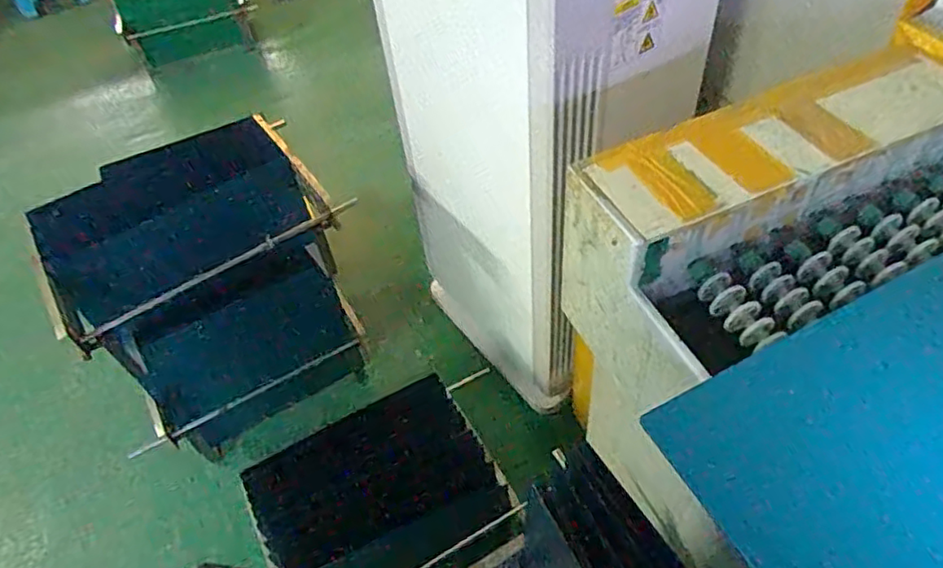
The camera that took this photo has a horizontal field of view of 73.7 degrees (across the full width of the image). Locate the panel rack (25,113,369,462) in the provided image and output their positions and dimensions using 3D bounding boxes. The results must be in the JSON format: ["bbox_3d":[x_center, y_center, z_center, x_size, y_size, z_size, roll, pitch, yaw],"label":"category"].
[{"bbox_3d":[-0.615,-0.004,1.500,0.573,0.674,0.427,-33,54,-20],"label":"panel rack"}]

